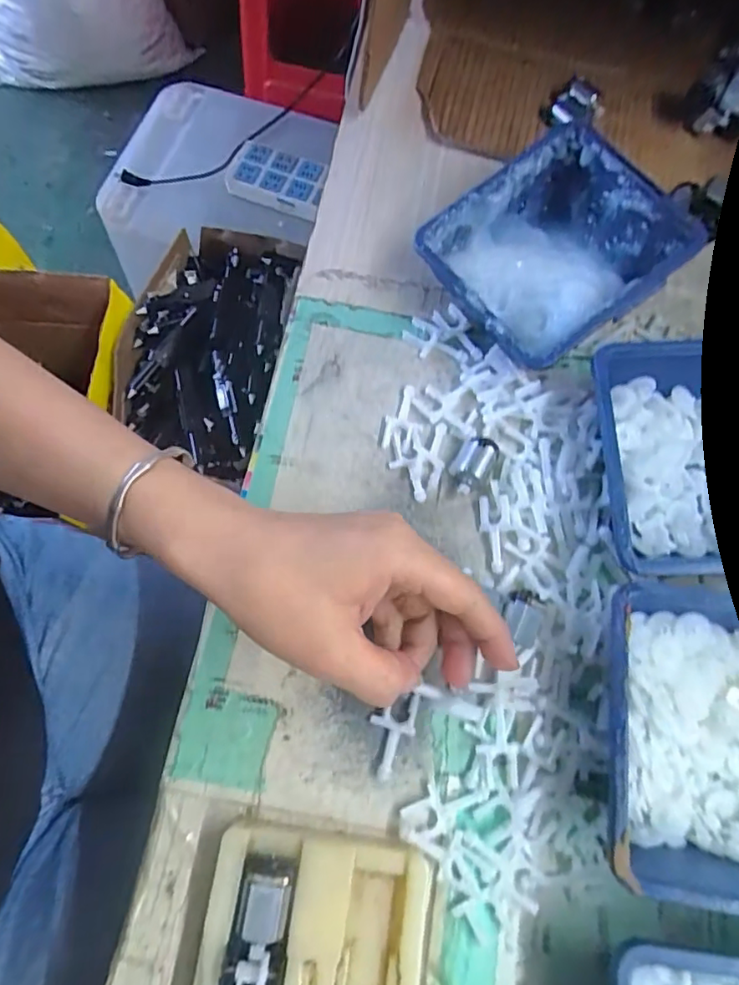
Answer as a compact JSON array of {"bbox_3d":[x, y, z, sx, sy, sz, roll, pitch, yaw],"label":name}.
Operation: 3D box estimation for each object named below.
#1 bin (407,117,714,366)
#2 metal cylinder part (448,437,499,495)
[{"bbox_3d":[0.104,-0.134,0.324,0.125,0.056,0.108,-35,76,-12],"label":"bin"},{"bbox_3d":[0.056,-0.017,0.302,0.019,0.014,0.031,36,73,8],"label":"metal cylinder part"}]

